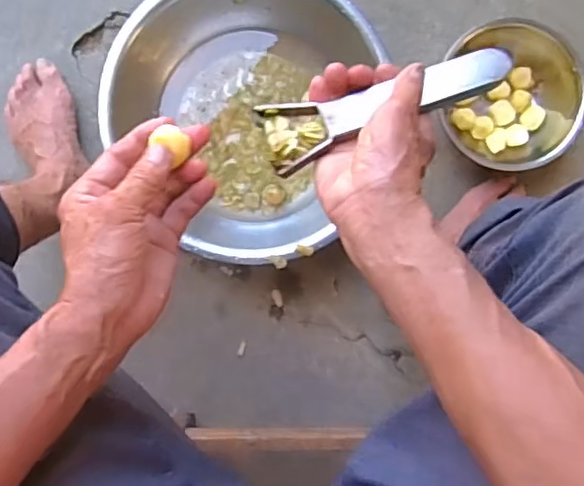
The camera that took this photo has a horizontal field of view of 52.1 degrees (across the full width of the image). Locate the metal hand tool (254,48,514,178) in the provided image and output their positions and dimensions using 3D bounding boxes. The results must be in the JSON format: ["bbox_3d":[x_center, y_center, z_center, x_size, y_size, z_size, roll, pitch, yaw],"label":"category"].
[{"bbox_3d":[0.073,-0.103,0.449,0.187,0.021,0.054,-17,90,-3],"label":"metal hand tool"}]

